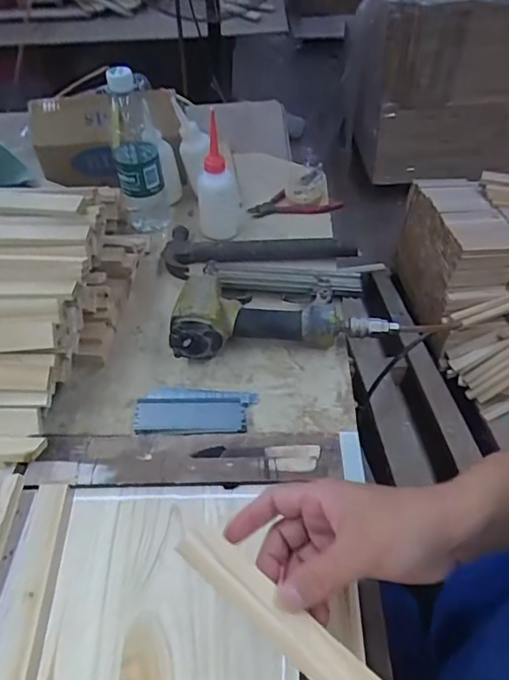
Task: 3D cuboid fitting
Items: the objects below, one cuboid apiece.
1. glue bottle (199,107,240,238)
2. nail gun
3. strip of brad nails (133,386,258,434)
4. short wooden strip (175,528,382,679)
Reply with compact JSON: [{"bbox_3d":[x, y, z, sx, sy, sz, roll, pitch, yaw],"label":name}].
[{"bbox_3d":[-0.054,-0.236,0.711,0.054,0.167,0.059,-2,45,3],"label":"glue bottle"},{"bbox_3d":[0.018,-0.060,0.629,0.224,0.053,0.178,0,49,2],"label":"nail gun"},{"bbox_3d":[-0.065,0.076,0.553,0.126,0.014,0.062,2,49,4],"label":"strip of brad nails"},{"bbox_3d":[0.030,0.189,0.316,0.196,0.007,0.027,32,75,22],"label":"short wooden strip"}]

